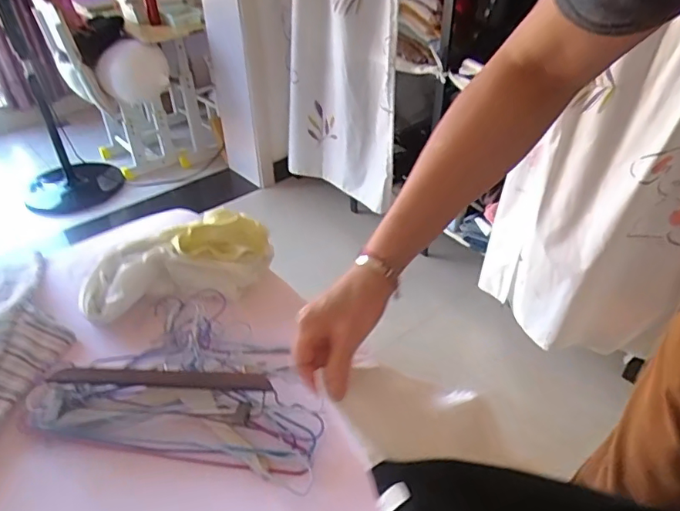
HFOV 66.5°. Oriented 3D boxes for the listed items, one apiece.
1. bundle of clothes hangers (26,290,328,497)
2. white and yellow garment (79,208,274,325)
[{"bbox_3d":[-0.205,0.175,0.764,0.392,0.065,0.264,8,38,10],"label":"bundle of clothes hangers"},{"bbox_3d":[-0.278,0.007,0.907,0.330,0.093,0.142,-11,39,-14],"label":"white and yellow garment"}]

